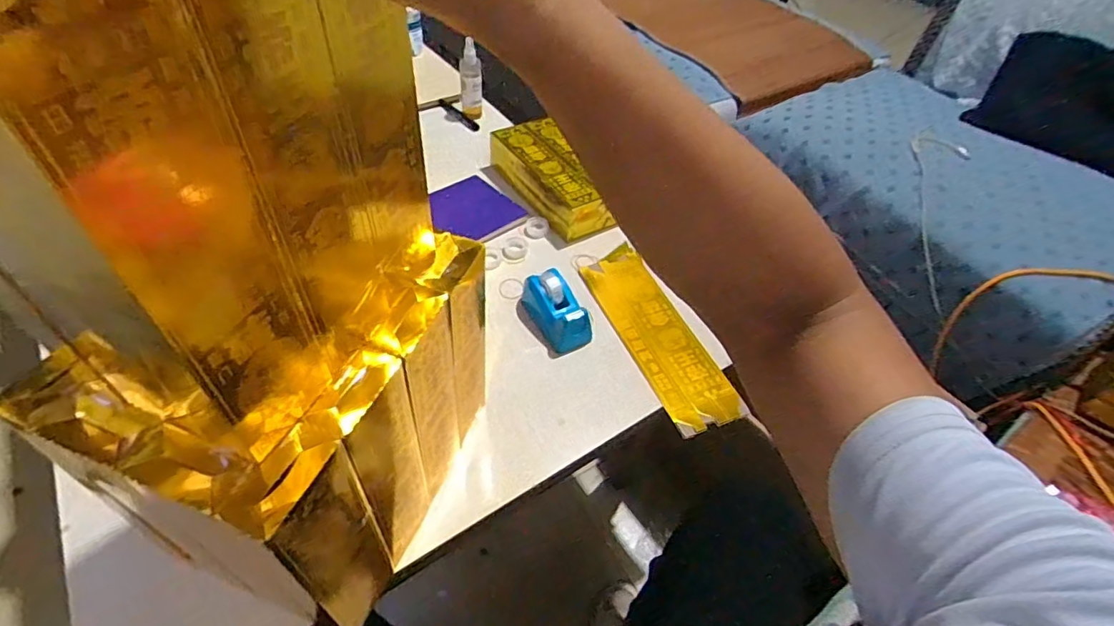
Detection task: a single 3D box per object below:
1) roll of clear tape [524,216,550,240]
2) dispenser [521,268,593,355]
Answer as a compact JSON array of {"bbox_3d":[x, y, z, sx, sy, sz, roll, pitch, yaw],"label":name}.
[{"bbox_3d":[-0.033,-0.138,0.870,0.040,0.009,0.050,1,48,-4],"label":"roll of clear tape"},{"bbox_3d":[-0.002,-0.005,0.723,0.061,0.063,0.112,-23,54,-23],"label":"dispenser"}]

